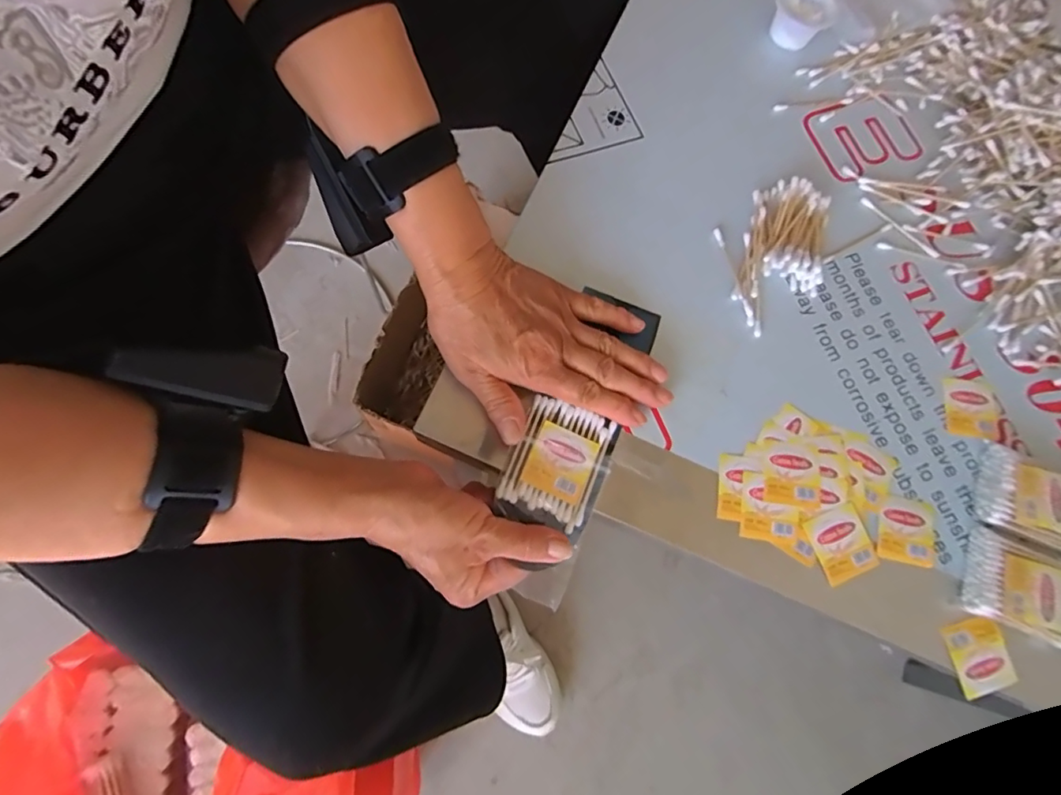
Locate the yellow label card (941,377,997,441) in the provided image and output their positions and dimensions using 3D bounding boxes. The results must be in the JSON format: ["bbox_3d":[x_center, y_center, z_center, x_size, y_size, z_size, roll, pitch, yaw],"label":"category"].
[{"bbox_3d":[0.322,0.008,0.381,0.040,0.004,0.046,9,76,-4],"label":"yellow label card"}]

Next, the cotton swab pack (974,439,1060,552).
[{"bbox_3d":[0.347,0.070,0.356,0.076,0.017,0.058,21,73,-1],"label":"cotton swab pack"}]

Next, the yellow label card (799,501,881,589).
[{"bbox_3d":[0.205,0.096,0.344,0.039,0.004,0.044,-18,77,-11],"label":"yellow label card"}]

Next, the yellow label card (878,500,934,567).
[{"bbox_3d":[0.252,0.091,0.354,0.038,0.004,0.042,8,75,-4],"label":"yellow label card"}]

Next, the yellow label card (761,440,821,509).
[{"bbox_3d":[0.174,0.051,0.351,0.038,0.004,0.043,7,74,-5],"label":"yellow label card"}]

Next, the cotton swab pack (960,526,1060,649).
[{"bbox_3d":[0.325,0.124,0.341,0.075,0.016,0.056,21,73,-1],"label":"cotton swab pack"}]

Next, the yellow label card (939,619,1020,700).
[{"bbox_3d":[0.289,0.166,0.337,0.039,0.005,0.042,-12,76,-10],"label":"yellow label card"}]

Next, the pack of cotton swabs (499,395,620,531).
[{"bbox_3d":[0.017,0.040,0.336,0.055,0.010,0.072,22,76,4],"label":"pack of cotton swabs"}]

